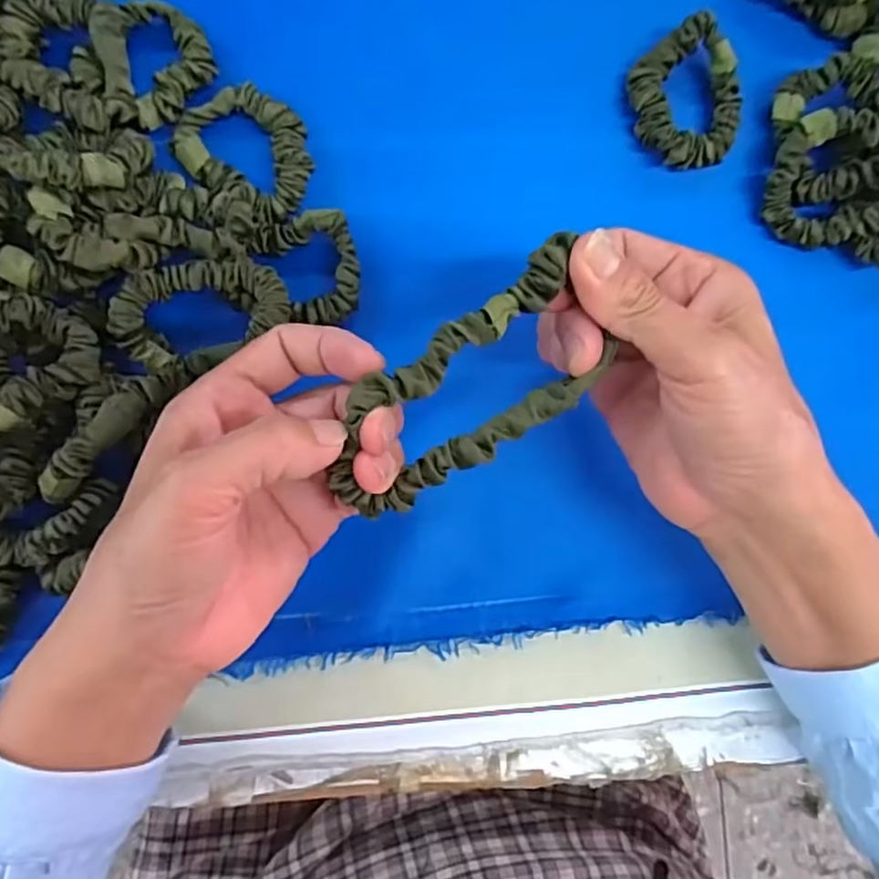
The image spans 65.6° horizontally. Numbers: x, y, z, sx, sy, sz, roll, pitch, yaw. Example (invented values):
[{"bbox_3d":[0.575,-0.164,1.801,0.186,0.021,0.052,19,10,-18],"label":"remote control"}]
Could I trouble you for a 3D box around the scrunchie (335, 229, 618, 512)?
[{"bbox_3d":[0.012,-0.017,0.241,0.114,0.018,0.049,-38,93,-5],"label":"scrunchie"}]

